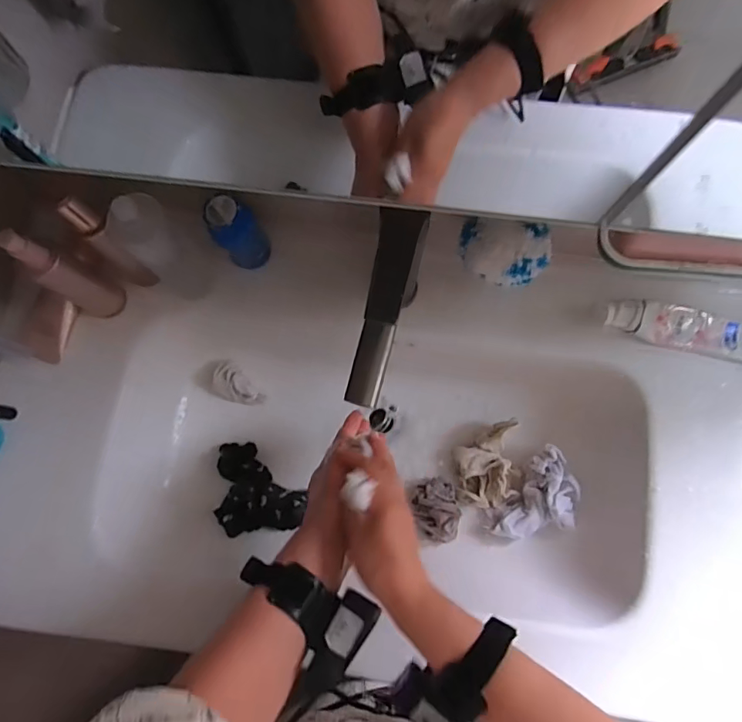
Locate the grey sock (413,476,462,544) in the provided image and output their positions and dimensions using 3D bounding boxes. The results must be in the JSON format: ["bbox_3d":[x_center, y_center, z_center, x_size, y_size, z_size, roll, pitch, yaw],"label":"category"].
[{"bbox_3d":[0.081,0.183,0.592,0.050,0.063,0.072,-4,78,0],"label":"grey sock"}]

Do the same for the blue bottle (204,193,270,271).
[{"bbox_3d":[-0.144,-0.136,0.531,0.038,0.114,0.044,36,81,8],"label":"blue bottle"}]

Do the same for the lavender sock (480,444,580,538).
[{"bbox_3d":[0.208,0.177,0.599,0.081,0.048,0.124,41,81,9],"label":"lavender sock"}]

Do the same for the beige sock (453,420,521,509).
[{"bbox_3d":[0.148,0.131,0.619,0.076,0.041,0.104,0,78,1],"label":"beige sock"}]

